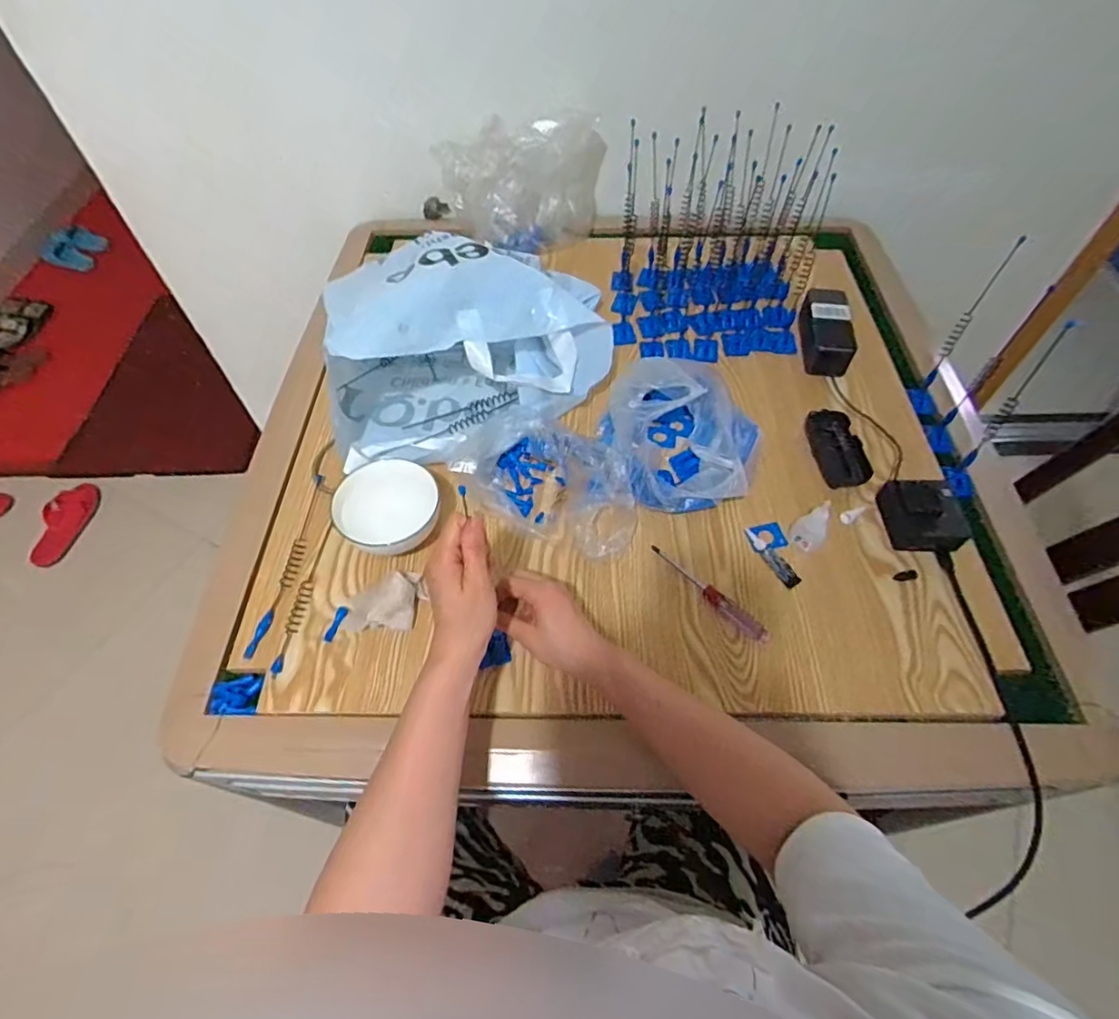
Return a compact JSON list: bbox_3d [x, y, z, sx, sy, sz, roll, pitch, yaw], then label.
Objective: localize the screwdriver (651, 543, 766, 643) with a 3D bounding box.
[{"bbox_3d":[0.154,0.085,0.601,0.146,0.017,0.022,35,63,22],"label":"screwdriver"}]

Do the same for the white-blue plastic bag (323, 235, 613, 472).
[{"bbox_3d":[-0.114,-0.205,0.722,0.342,0.148,0.281,-12,57,-8],"label":"white-blue plastic bag"}]

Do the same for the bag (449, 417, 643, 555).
[{"bbox_3d":[-0.005,-0.034,0.658,0.203,0.062,0.125,22,59,15],"label":"bag"}]

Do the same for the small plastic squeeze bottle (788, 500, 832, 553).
[{"bbox_3d":[0.268,0.018,0.609,0.033,0.062,0.024,32,62,20],"label":"small plastic squeeze bottle"}]

